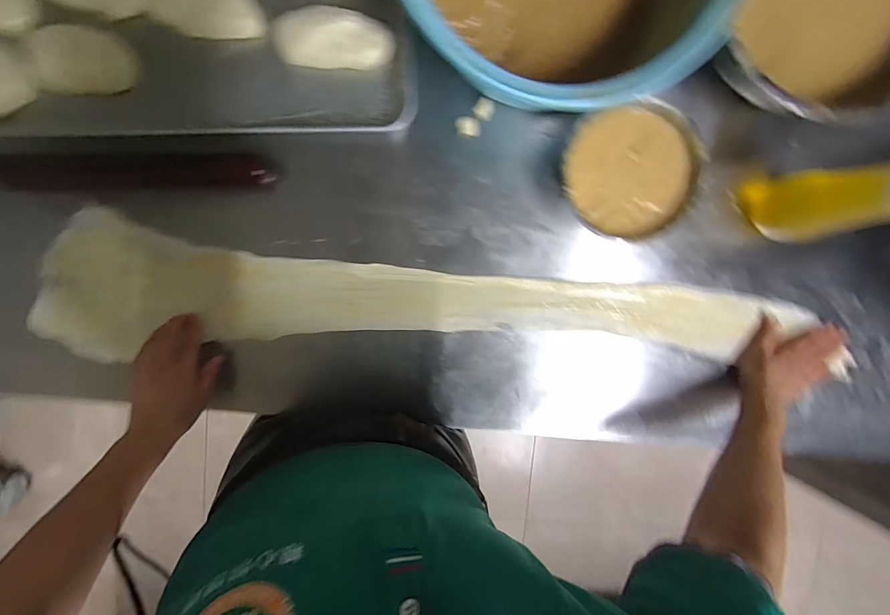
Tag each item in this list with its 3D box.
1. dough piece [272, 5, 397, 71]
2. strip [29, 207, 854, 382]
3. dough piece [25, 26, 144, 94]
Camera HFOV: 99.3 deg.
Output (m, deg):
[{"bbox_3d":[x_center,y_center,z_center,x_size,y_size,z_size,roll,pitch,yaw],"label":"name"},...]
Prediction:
[{"bbox_3d":[-0.135,-0.331,0.468,0.141,0.027,0.060,0,94,-2],"label":"dough piece"},{"bbox_3d":[-0.017,-0.004,0.518,0.984,0.017,0.155,3,97,-2],"label":"strip"},{"bbox_3d":[-0.441,-0.301,0.456,0.116,0.037,0.072,-11,95,-1],"label":"dough piece"}]

